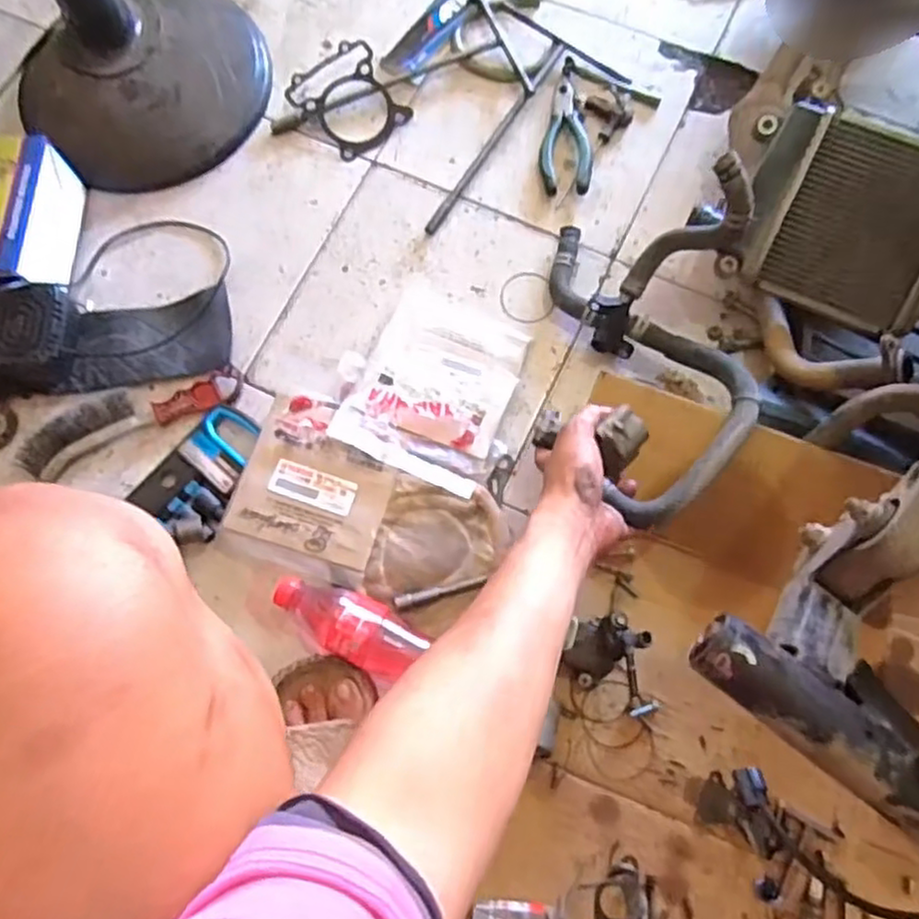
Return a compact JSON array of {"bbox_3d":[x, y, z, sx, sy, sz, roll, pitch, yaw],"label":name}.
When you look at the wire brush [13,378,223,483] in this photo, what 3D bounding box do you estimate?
[{"bbox_3d":[-0.348,-0.045,0.698,0.200,0.024,0.064,-28,74,-6],"label":"wire brush"}]

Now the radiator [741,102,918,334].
[{"bbox_3d":[0.374,-0.229,0.651,0.188,0.031,0.181,24,95,4],"label":"radiator"}]

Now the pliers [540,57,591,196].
[{"bbox_3d":[0.115,-0.375,0.775,0.052,0.012,0.172,-2,73,2],"label":"pliers"}]

